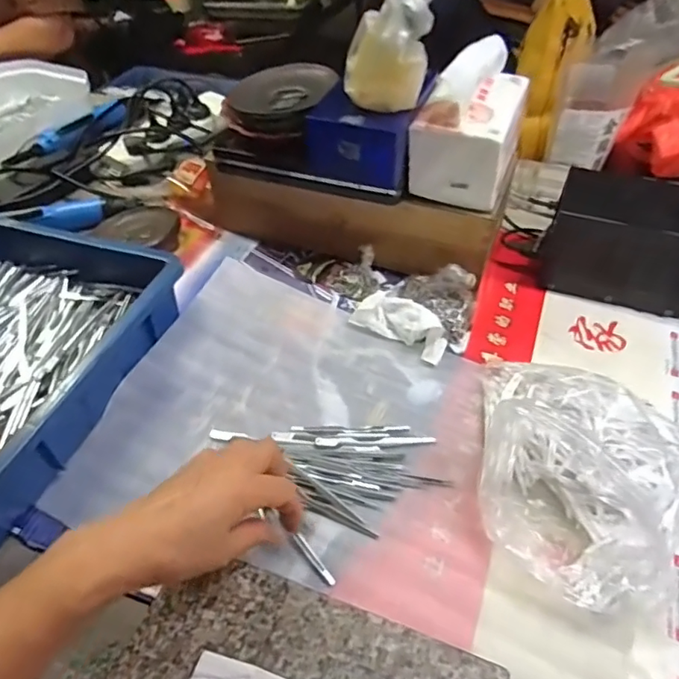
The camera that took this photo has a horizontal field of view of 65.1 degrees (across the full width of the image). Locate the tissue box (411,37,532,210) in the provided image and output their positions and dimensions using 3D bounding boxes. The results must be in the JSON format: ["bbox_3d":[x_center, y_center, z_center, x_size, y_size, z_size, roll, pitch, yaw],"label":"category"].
[{"bbox_3d":[0.133,-0.219,0.532,0.092,0.122,0.119,14,50,15],"label":"tissue box"}]

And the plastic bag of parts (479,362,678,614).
[{"bbox_3d":[0.202,0.098,0.411,0.183,0.064,0.199,12,47,14],"label":"plastic bag of parts"}]

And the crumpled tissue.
[{"bbox_3d":[0.064,-0.019,0.545,0.099,0.038,0.049,21,50,22],"label":"crumpled tissue"}]

